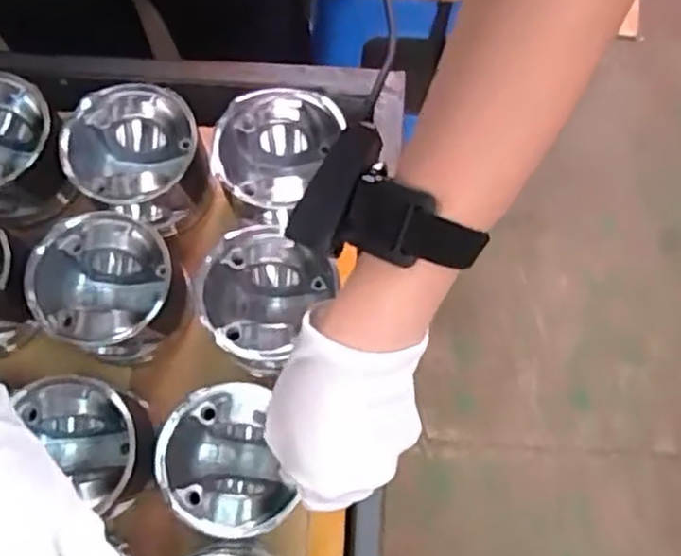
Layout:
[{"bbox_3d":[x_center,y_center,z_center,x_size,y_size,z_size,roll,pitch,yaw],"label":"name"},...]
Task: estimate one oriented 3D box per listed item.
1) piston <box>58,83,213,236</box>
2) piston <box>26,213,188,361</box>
[{"bbox_3d":[-0.148,-0.081,0.536,0.091,0.080,0.092,0,76,0],"label":"piston"},{"bbox_3d":[-0.159,0.010,0.504,0.088,0.079,0.090,0,76,0],"label":"piston"}]

